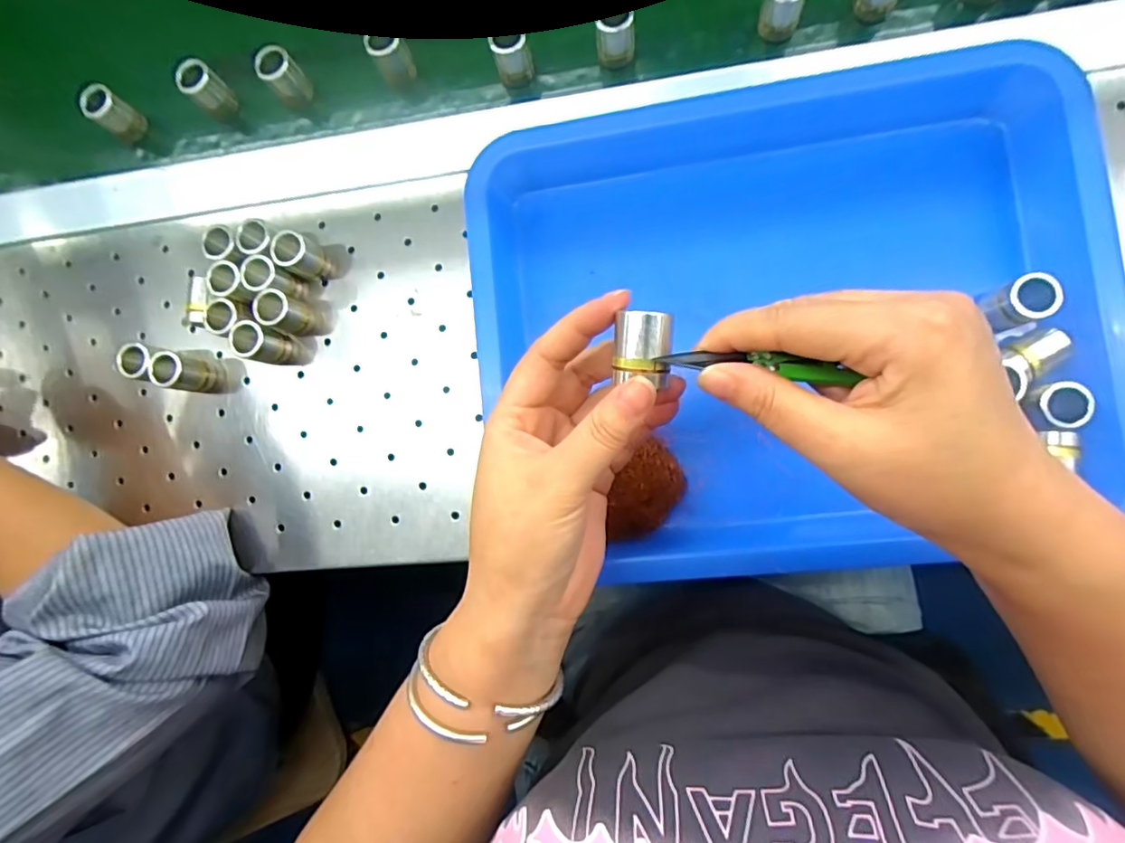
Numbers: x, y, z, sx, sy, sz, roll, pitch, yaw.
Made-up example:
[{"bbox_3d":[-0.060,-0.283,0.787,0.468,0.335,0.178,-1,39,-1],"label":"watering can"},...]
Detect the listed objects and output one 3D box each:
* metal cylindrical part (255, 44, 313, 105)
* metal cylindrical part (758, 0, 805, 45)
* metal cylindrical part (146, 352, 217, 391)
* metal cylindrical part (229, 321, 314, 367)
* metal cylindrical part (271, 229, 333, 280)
[{"bbox_3d":[-0.185,-0.230,0.364,0.018,0.036,0.022,43,93,9],"label":"metal cylindrical part"},{"bbox_3d":[0.130,-0.245,0.320,0.022,0.033,0.021,-1,86,8],"label":"metal cylindrical part"},{"bbox_3d":[-0.244,-0.031,0.352,0.019,0.034,0.022,7,87,9],"label":"metal cylindrical part"},{"bbox_3d":[-0.188,-0.049,0.346,0.024,0.033,0.021,23,90,9],"label":"metal cylindrical part"},{"bbox_3d":[-0.165,-0.104,0.345,0.021,0.031,0.021,-1,86,8],"label":"metal cylindrical part"}]

